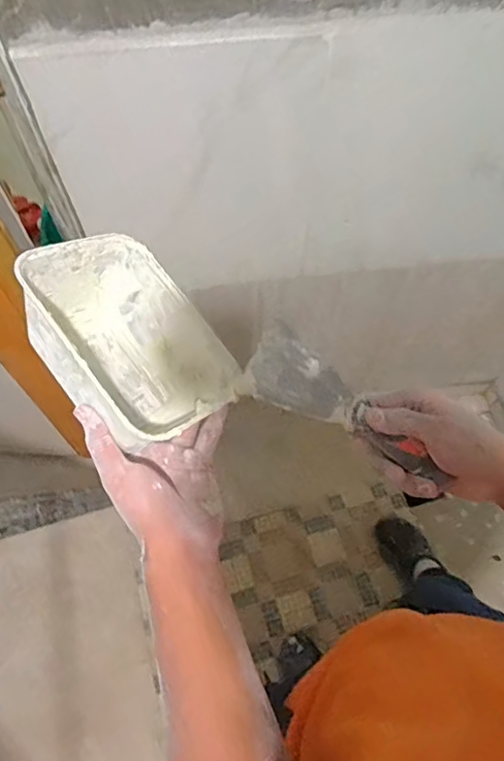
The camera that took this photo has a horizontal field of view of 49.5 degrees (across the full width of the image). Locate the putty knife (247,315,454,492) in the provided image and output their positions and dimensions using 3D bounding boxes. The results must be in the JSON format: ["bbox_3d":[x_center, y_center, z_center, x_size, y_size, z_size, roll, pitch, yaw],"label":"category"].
[{"bbox_3d":[0.076,0.027,0.443,0.177,0.015,0.062,36,69,-5],"label":"putty knife"}]

